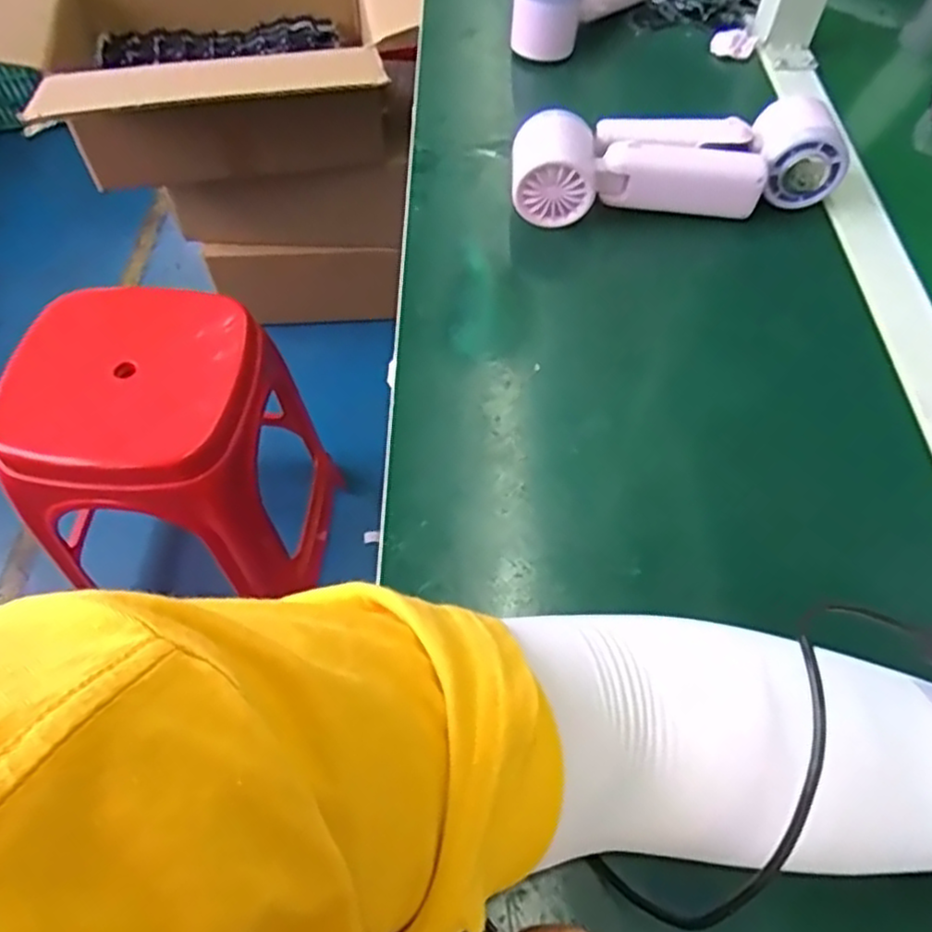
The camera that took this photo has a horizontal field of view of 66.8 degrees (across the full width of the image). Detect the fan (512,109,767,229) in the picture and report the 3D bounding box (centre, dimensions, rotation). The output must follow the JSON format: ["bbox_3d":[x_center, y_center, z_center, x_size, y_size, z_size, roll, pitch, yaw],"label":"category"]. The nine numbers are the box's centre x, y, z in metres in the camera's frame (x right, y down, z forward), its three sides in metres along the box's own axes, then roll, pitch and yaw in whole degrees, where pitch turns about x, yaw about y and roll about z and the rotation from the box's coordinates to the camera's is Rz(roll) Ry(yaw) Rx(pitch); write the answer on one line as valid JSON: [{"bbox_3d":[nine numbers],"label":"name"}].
[{"bbox_3d":[0.115,-0.204,0.489,0.166,0.054,0.058,-1,58,1],"label":"fan"}]

